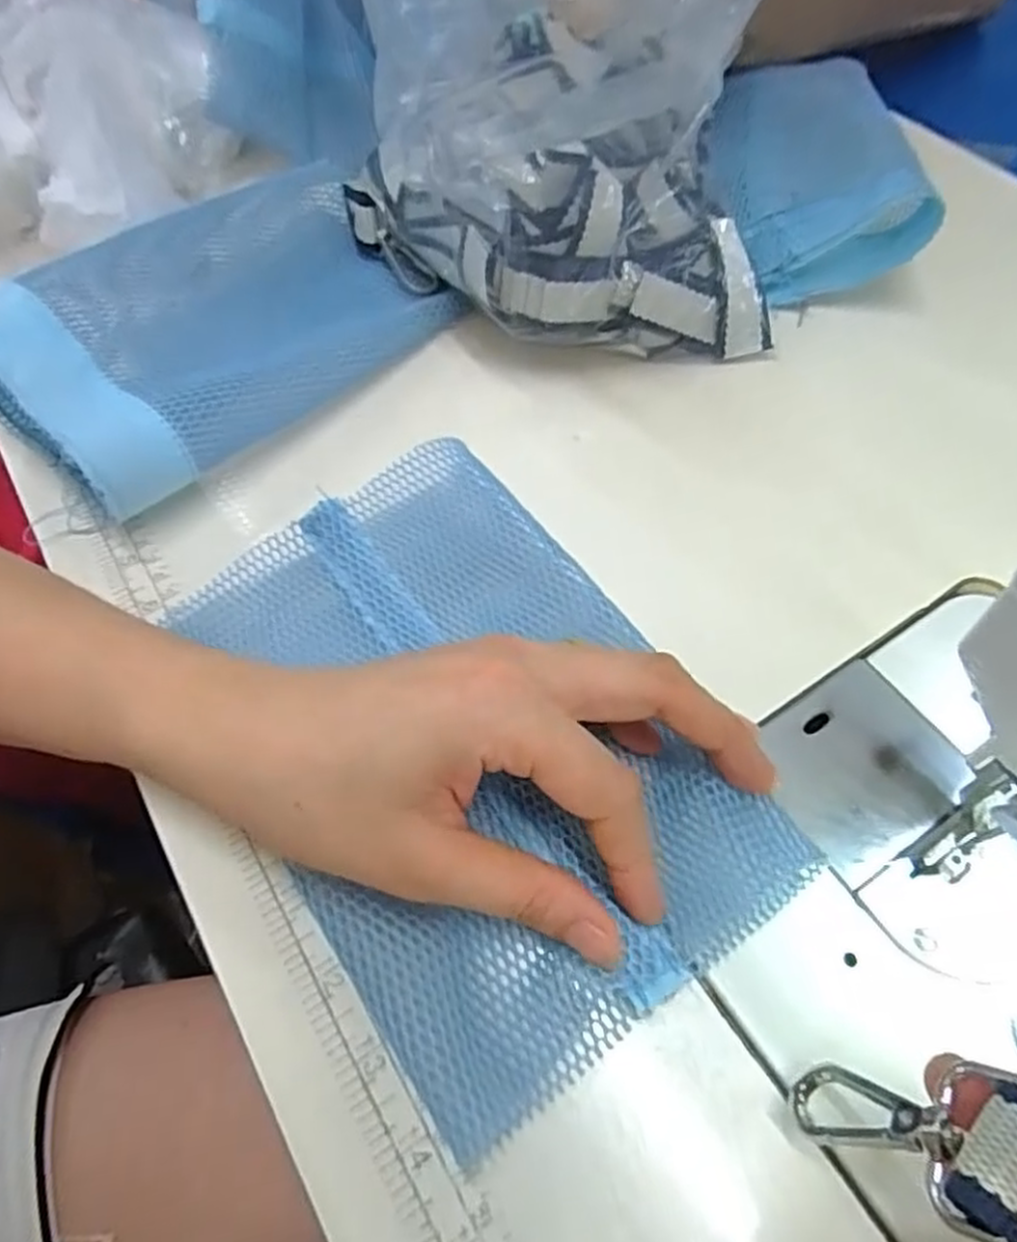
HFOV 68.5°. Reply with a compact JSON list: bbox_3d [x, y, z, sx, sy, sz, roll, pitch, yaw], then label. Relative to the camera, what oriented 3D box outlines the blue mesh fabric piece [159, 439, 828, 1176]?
[{"bbox_3d":[-0.015,0.036,0.251,0.133,0.018,0.203,-33,66,-12],"label":"blue mesh fabric piece"}]

